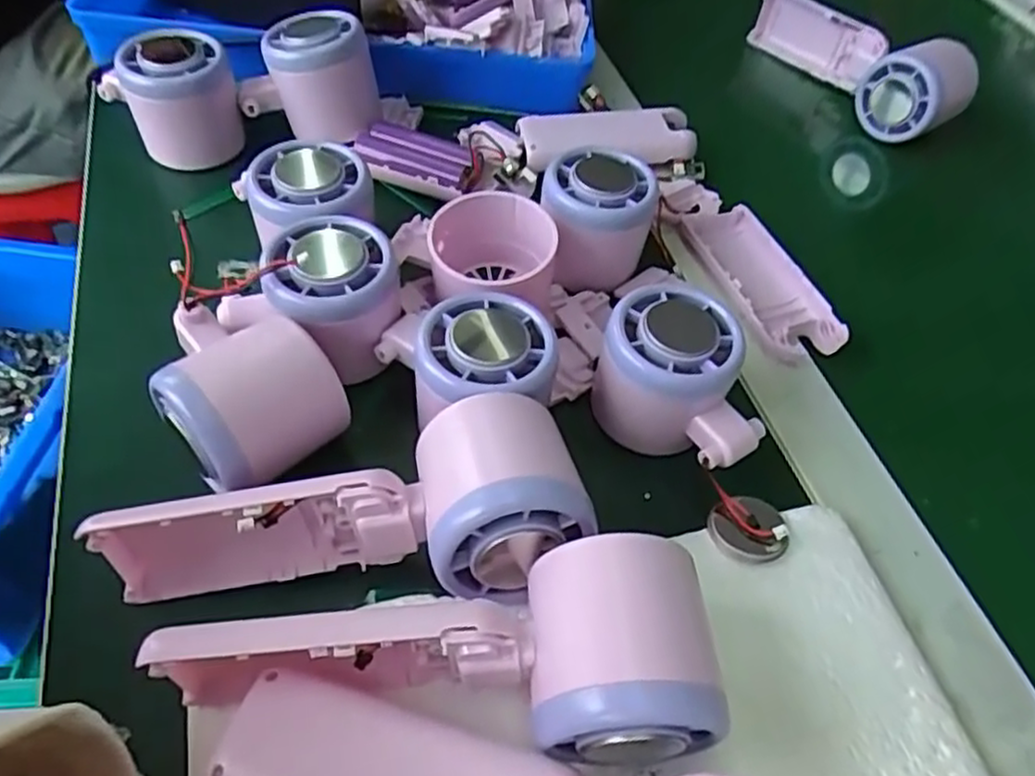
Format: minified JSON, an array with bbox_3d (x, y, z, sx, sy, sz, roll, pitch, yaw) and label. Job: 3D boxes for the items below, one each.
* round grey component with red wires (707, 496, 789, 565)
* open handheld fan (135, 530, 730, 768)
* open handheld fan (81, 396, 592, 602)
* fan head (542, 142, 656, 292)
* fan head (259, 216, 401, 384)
[{"bbox_3d":[0.089,0.054,0.279,0.024,0.011,0.027,-13,55,-15],"label":"round grey component with red wires"},{"bbox_3d":[-0.026,0.082,0.217,0.167,0.056,0.060,-7,52,6],"label":"open handheld fan"},{"bbox_3d":[-0.057,0.049,0.257,0.161,0.069,0.062,-13,53,4],"label":"open handheld fan"},{"bbox_3d":[0.038,-0.085,0.359,0.054,0.045,0.062,4,52,-3],"label":"fan head"},{"bbox_3d":[-0.078,-0.040,0.310,0.054,0.050,0.053,-2,53,-7],"label":"fan head"}]

